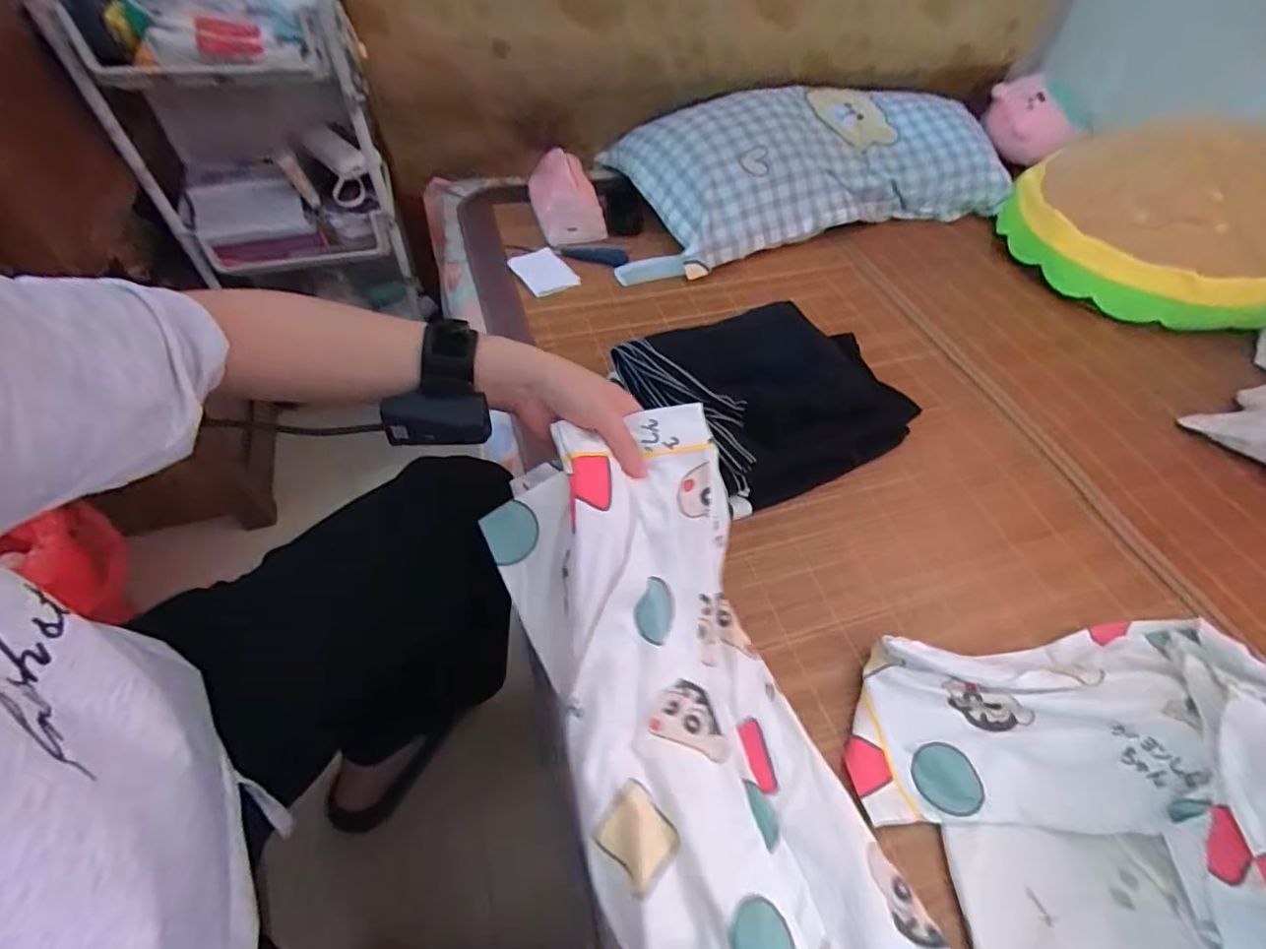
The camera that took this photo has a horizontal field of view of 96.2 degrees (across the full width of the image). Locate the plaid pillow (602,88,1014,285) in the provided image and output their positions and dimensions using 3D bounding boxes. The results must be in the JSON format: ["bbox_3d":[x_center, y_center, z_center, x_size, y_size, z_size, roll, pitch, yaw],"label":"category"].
[{"bbox_3d":[0.275,-0.505,0.929,0.664,0.136,0.298,-15,55,-15],"label":"plaid pillow"}]

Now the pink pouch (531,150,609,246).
[{"bbox_3d":[-0.108,-0.423,0.858,0.094,0.075,0.143,-15,55,-15],"label":"pink pouch"}]

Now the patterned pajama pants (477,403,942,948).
[{"bbox_3d":[0.086,0.247,0.367,0.182,0.124,0.587,-21,70,-19],"label":"patterned pajama pants"}]

